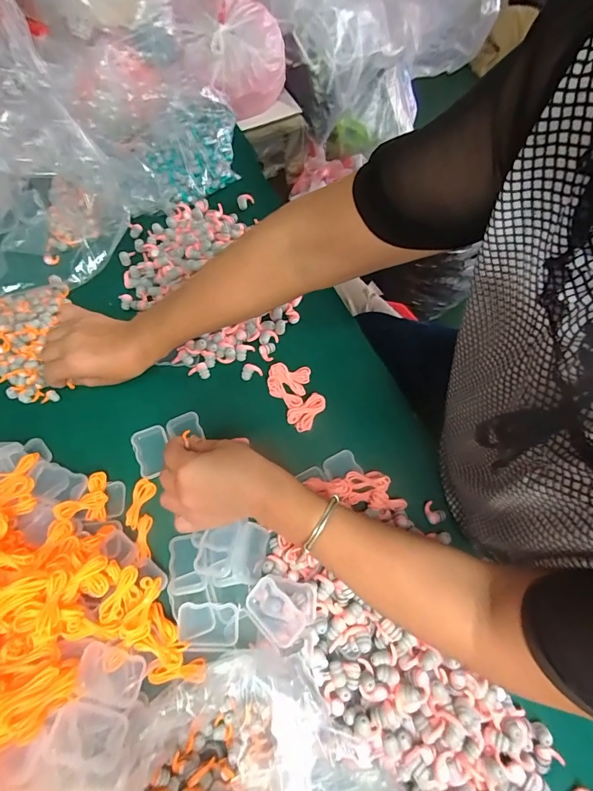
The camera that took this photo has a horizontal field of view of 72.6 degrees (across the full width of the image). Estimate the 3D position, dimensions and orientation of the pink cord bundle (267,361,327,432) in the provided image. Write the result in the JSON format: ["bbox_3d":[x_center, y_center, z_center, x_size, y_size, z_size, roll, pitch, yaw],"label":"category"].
[{"bbox_3d":[0.000,0.000,0.471,0.053,0.015,0.083,-18,69,-10],"label":"pink cord bundle"}]

